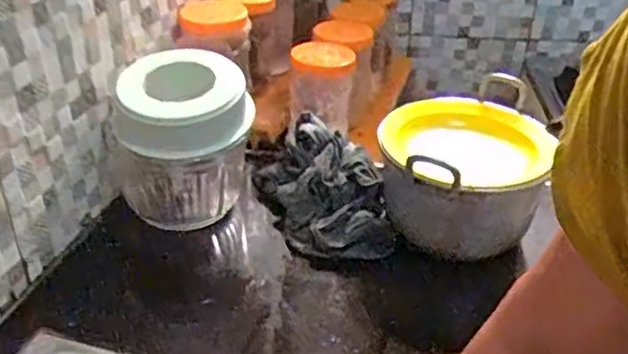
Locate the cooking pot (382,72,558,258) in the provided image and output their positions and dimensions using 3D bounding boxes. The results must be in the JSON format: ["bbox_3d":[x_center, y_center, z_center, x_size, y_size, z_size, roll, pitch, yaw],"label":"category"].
[{"bbox_3d":[0.185,-0.008,0.816,0.195,0.138,0.188,1,33,-1],"label":"cooking pot"}]

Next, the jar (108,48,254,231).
[{"bbox_3d":[-0.164,-0.036,0.835,0.170,0.199,0.132,-5,34,-10],"label":"jar"}]

